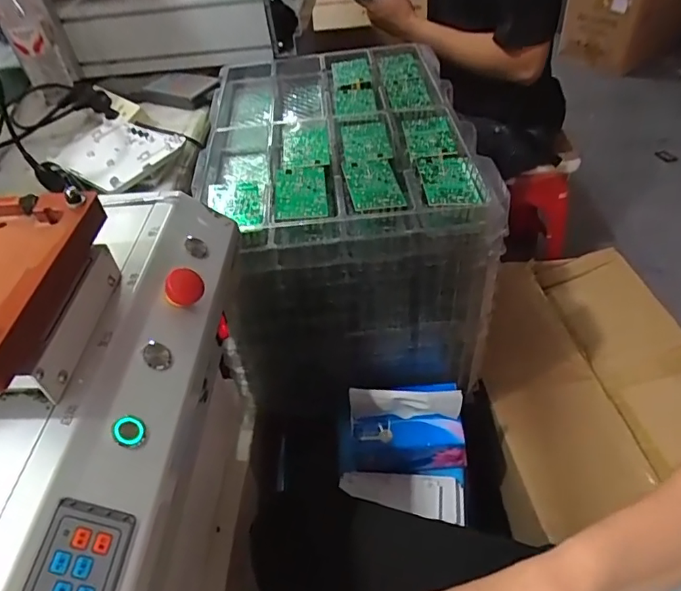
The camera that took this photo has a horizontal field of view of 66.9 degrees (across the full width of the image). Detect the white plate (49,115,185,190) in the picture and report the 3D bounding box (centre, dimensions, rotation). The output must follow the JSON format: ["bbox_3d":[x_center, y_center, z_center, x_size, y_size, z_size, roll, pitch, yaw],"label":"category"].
[{"bbox_3d":[-0.337,-0.219,0.792,0.171,0.023,0.152,22,51,26],"label":"white plate"}]

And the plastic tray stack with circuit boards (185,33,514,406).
[{"bbox_3d":[0.004,-0.131,0.833,0.354,0.323,0.478,-7,44,0],"label":"plastic tray stack with circuit boards"}]

